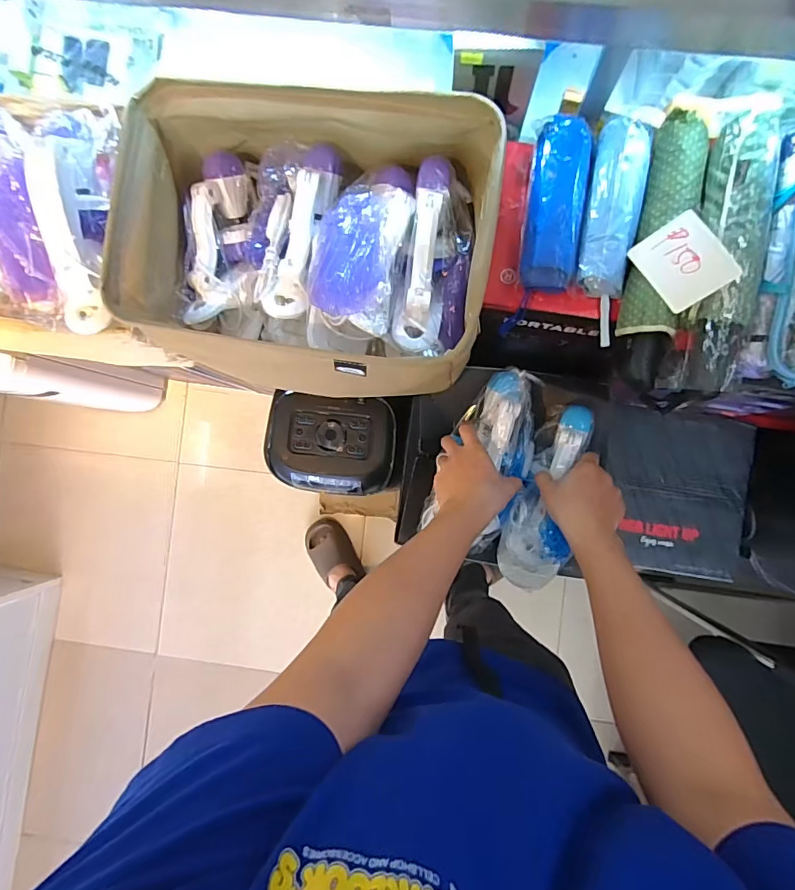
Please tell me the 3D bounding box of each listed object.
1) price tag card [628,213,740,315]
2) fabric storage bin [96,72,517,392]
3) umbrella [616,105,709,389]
[{"bbox_3d":[0.285,-0.184,0.469,0.066,0.007,0.087,-33,71,28],"label":"price tag card"},{"bbox_3d":[-0.108,-0.238,0.588,0.412,0.165,0.305,11,91,6],"label":"fabric storage bin"},{"bbox_3d":[0.278,-0.206,0.489,0.061,0.040,0.289,10,90,6],"label":"umbrella"}]

